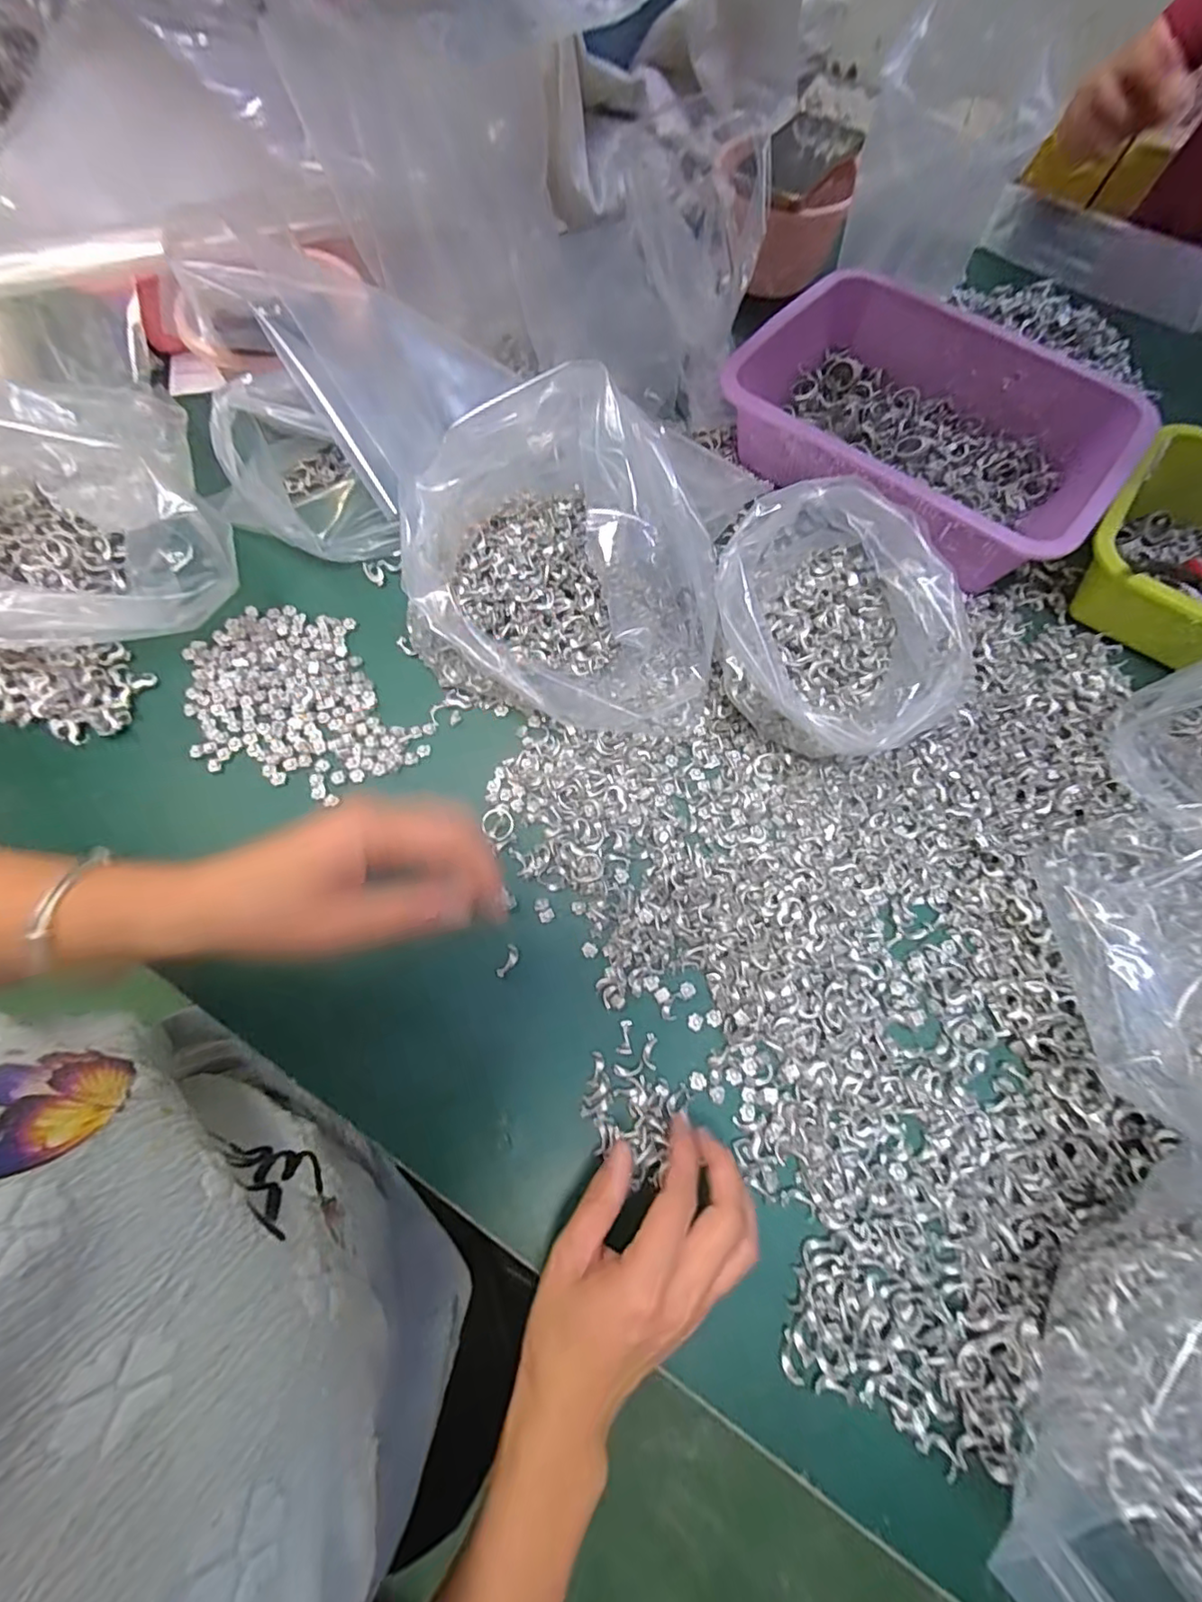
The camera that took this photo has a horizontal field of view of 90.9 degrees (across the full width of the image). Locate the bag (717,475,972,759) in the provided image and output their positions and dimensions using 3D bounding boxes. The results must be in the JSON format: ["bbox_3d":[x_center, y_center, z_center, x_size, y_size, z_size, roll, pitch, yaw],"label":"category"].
[{"bbox_3d":[0.142,-0.095,0.378,0.112,0.135,0.142,-21,71,-10],"label":"bag"}]

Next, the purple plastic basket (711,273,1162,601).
[{"bbox_3d":[0.273,-0.316,0.500,0.299,0.071,0.225,37,73,13],"label":"purple plastic basket"}]

